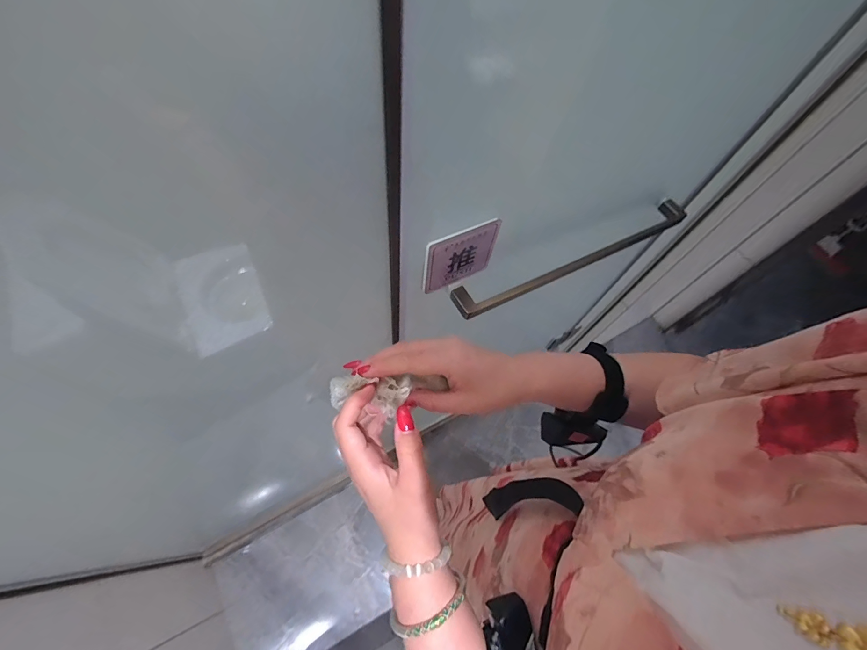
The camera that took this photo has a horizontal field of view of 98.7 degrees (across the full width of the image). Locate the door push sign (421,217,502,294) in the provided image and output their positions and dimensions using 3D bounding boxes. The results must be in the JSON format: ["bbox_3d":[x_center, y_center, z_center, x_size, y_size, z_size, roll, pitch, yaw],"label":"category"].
[{"bbox_3d":[0.033,-0.084,0.466,0.102,0.097,0.007,-23,66,-14],"label":"door push sign"}]

